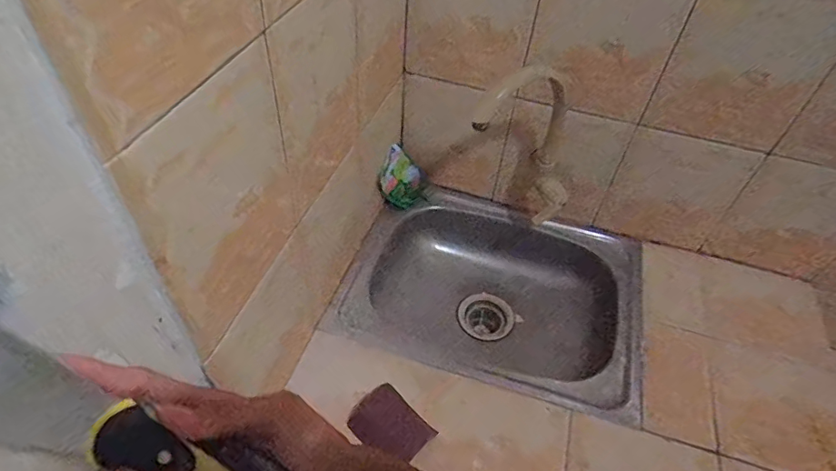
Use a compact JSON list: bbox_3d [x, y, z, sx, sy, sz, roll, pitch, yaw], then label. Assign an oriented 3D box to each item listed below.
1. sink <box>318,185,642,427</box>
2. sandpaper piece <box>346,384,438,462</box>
[{"bbox_3d":[0.134,0.130,0.935,0.473,0.163,0.381,15,49,9],"label":"sink"},{"bbox_3d":[-0.037,0.258,0.698,0.101,0.019,0.078,35,55,24],"label":"sandpaper piece"}]

